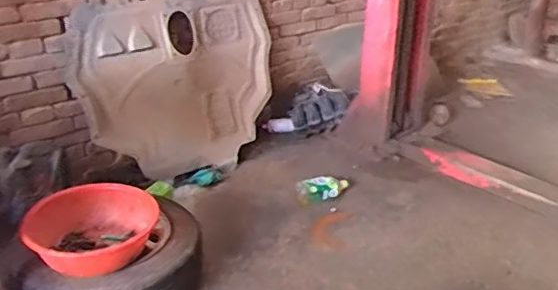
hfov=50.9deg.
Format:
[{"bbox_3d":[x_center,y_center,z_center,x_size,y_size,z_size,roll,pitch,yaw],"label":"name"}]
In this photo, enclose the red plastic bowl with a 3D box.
[{"bbox_3d":[-0.519,0.236,1.663,0.332,0.134,0.332,-4,25,-12],"label":"red plastic bowl"}]

